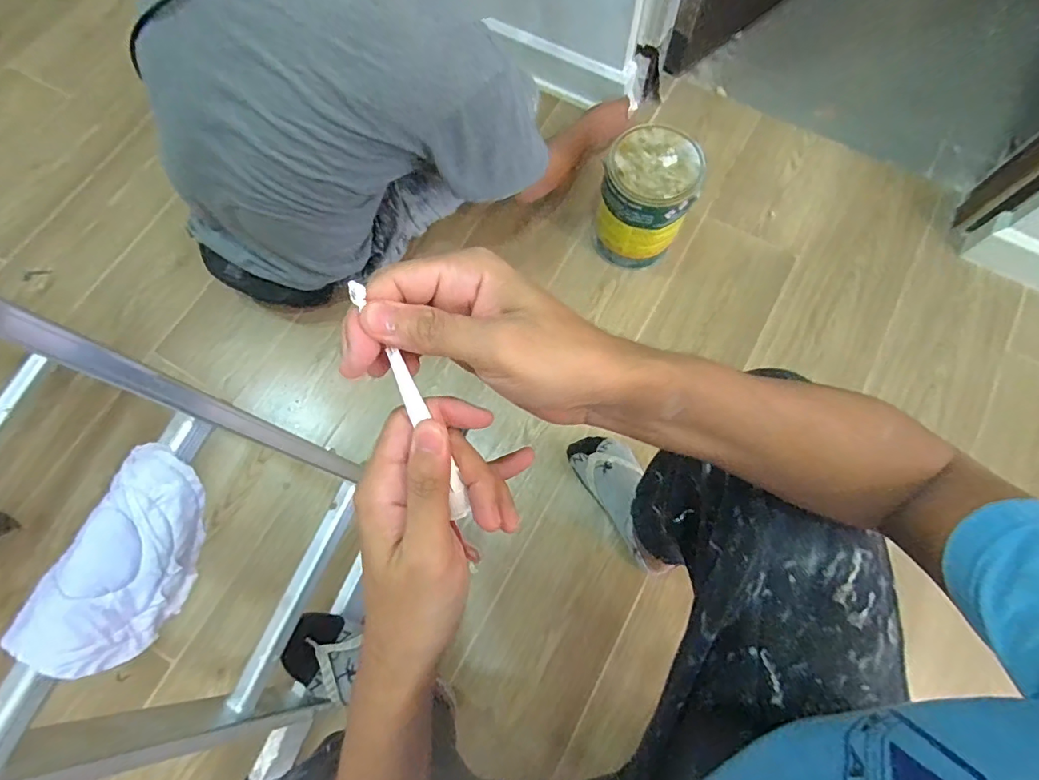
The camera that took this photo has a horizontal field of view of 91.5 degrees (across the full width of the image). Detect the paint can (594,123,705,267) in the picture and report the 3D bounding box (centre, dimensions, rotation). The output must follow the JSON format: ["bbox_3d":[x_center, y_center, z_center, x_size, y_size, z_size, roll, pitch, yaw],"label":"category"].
[{"bbox_3d":[0.226,-0.342,0.933,0.150,0.213,0.154,-1,72,2],"label":"paint can"}]

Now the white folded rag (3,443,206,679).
[{"bbox_3d":[-0.339,0.147,0.443,0.092,0.054,0.179,22,74,9],"label":"white folded rag"}]

